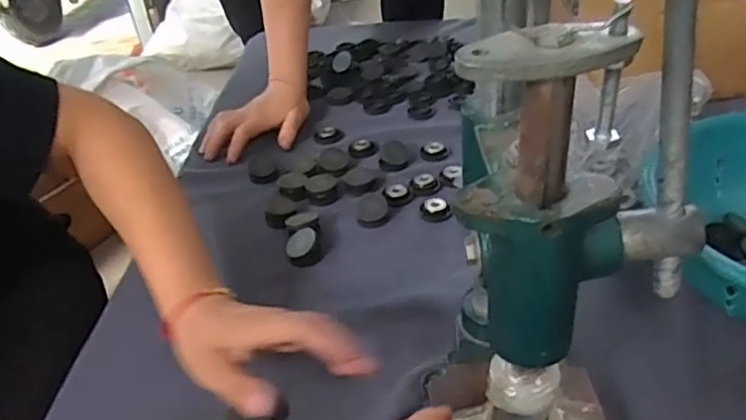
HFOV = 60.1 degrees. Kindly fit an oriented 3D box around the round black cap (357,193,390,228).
[{"bbox_3d":[0.000,0.000,0.657,0.032,0.015,0.036,-4,35,1],"label":"round black cap"}]

